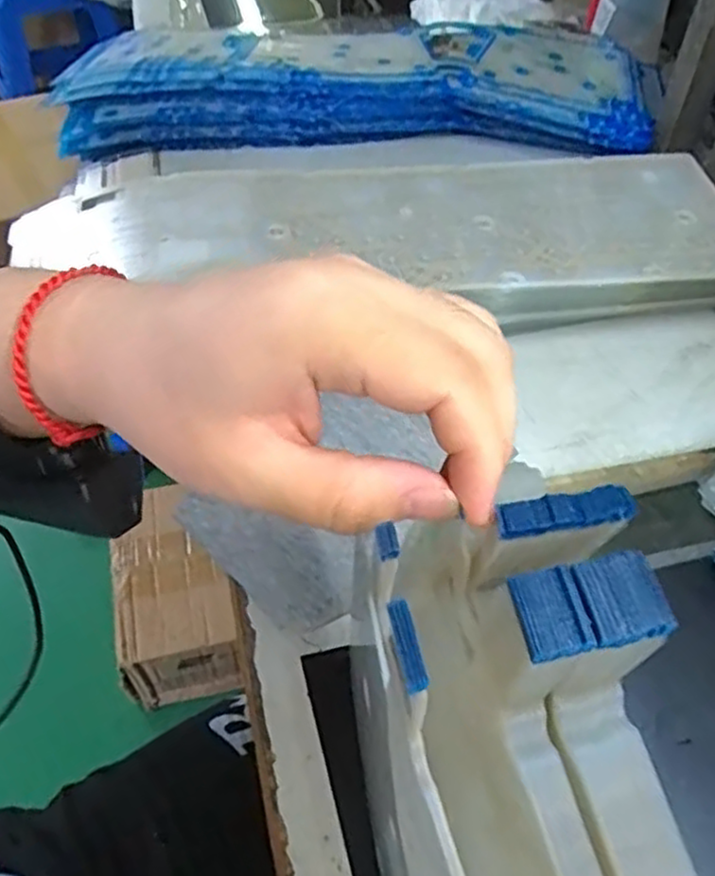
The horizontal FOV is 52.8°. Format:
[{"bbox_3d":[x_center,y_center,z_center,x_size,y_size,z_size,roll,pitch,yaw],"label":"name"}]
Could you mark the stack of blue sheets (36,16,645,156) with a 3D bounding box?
[{"bbox_3d":[0.001,-0.280,0.591,0.453,0.062,0.163,1,51,-2],"label":"stack of blue sheets"}]

